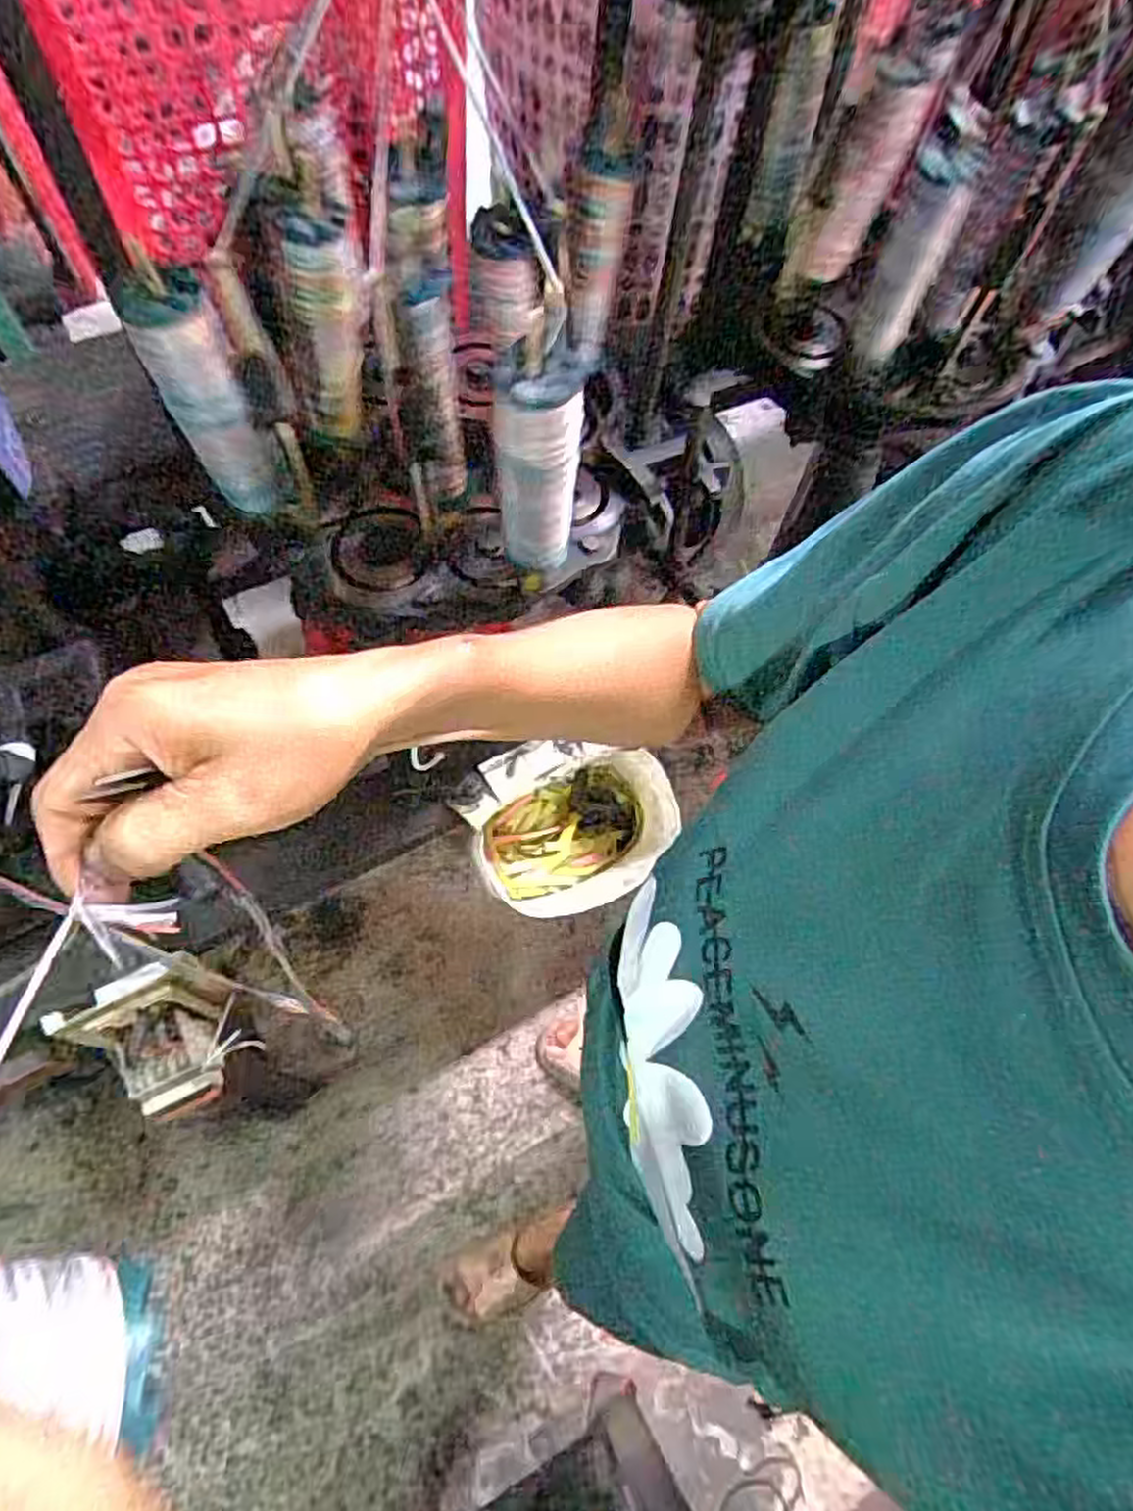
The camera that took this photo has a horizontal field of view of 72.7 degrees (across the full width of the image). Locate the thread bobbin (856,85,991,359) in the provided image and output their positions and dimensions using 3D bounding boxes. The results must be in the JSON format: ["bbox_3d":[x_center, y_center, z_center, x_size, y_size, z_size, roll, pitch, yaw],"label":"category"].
[{"bbox_3d":[0.257,-0.372,0.573,0.045,0.167,0.039,28,66,10],"label":"thread bobbin"}]

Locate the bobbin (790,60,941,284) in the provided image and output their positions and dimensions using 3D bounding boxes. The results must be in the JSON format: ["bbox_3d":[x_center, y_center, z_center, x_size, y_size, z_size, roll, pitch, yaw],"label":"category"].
[{"bbox_3d":[0.237,-0.469,0.626,0.050,0.147,0.060,42,43,15],"label":"bobbin"}]

